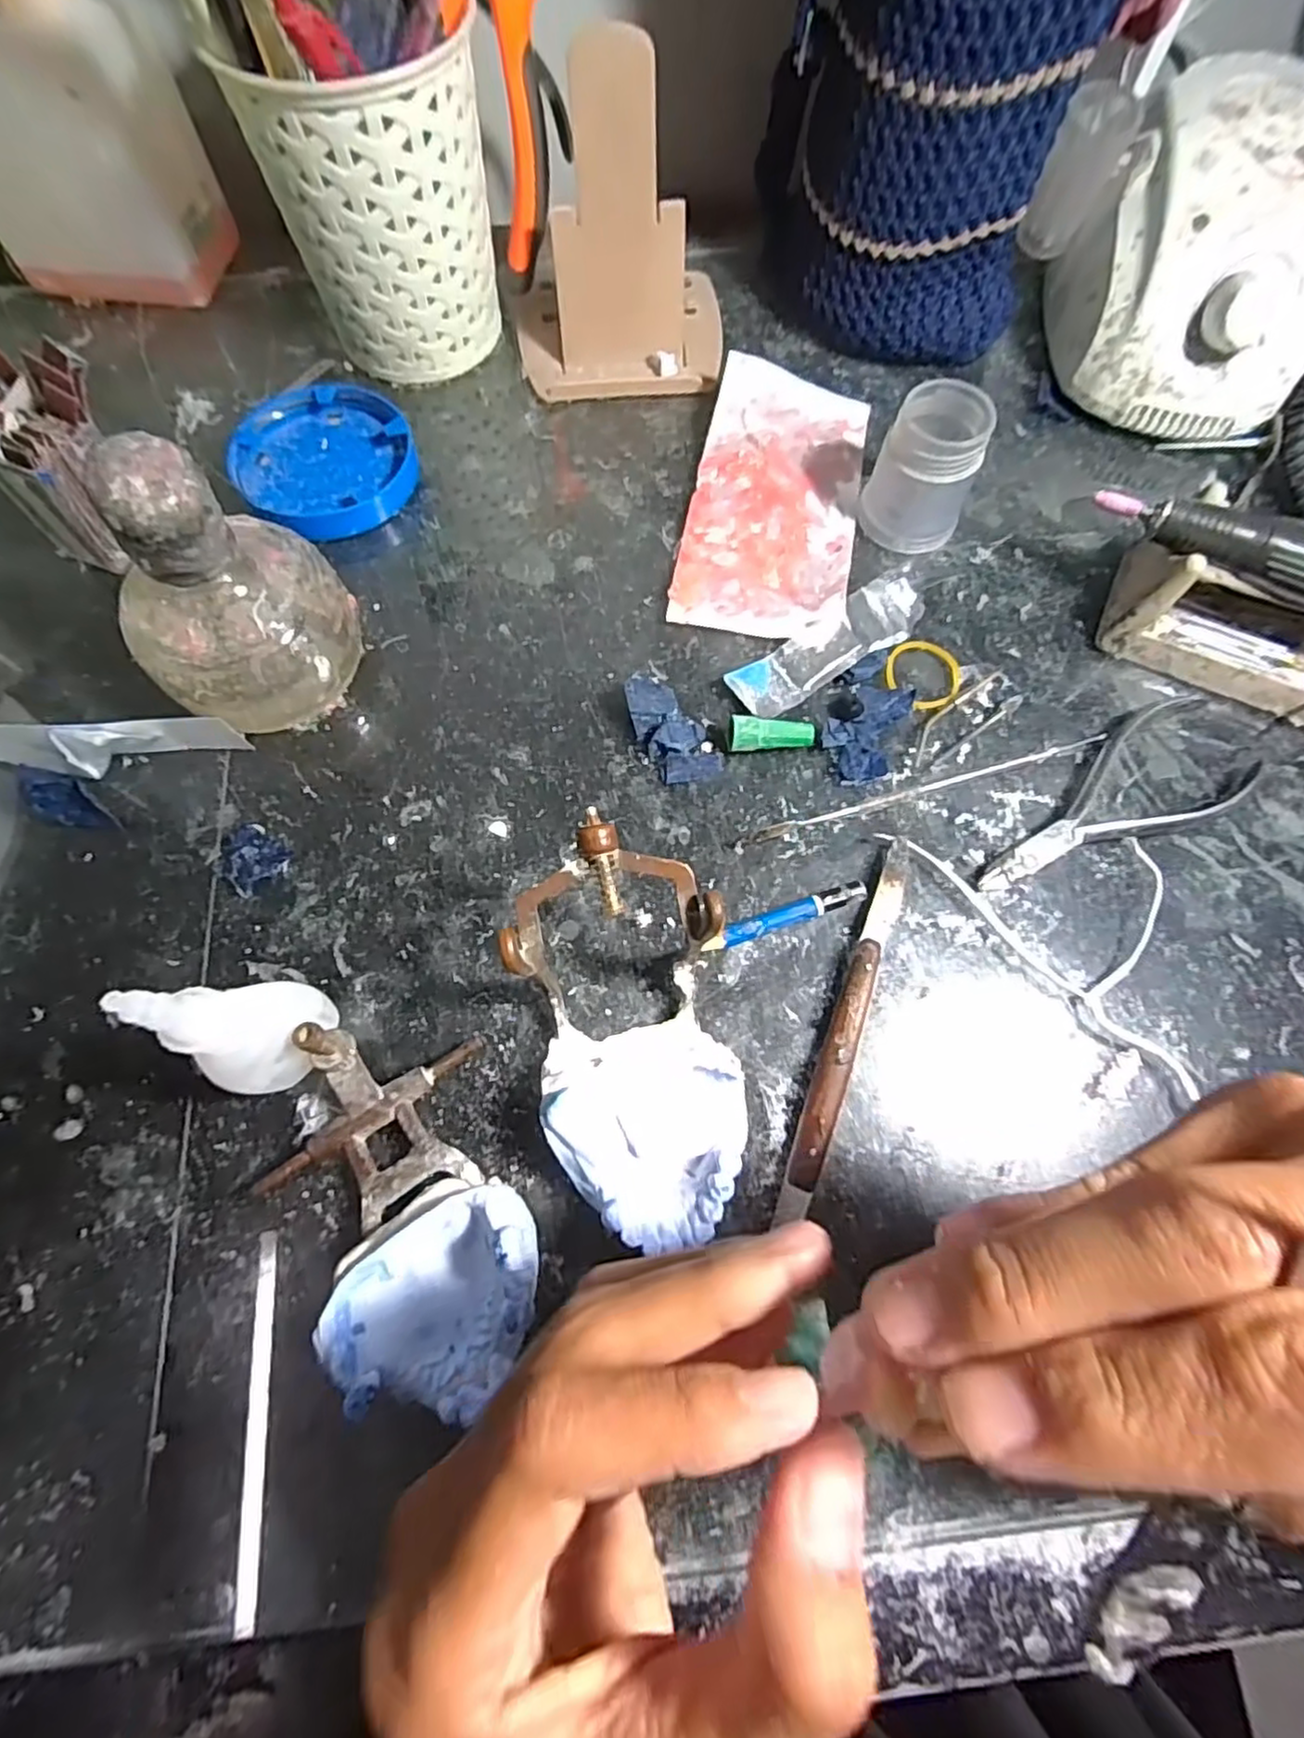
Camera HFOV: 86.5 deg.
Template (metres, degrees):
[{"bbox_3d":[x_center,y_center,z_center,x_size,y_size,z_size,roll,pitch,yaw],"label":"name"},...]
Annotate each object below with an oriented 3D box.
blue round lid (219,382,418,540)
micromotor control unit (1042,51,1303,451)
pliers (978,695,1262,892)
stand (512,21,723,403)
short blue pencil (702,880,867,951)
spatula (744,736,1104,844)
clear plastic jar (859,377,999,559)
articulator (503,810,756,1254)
[{"bbox_3d":[-0.151,-0.187,0.318,0.081,0.016,0.080,0,71,0],"label":"blue round lid"},{"bbox_3d":[0.251,-0.281,0.320,0.104,0.084,0.137,8,71,3],"label":"micromotor control unit"},{"bbox_3d":[0.174,-0.031,0.268,0.124,0.010,0.045,-20,72,-7],"label":"pliers"},{"bbox_3d":[-0.015,-0.285,0.310,0.103,0.099,0.077,-7,71,-2],"label":"stand"},{"bbox_3d":[0.048,0.018,0.250,0.061,0.008,0.008,-18,72,-6],"label":"short blue pencil"},{"bbox_3d":[0.107,-0.032,0.269,0.153,0.007,0.006,-16,71,-6],"label":"spatula"},{"bbox_3d":[0.116,-0.169,0.295,0.041,0.050,0.039,0,71,0],"label":"clear plastic jar"},{"bbox_3d":[-0.005,0.051,0.210,0.064,0.061,0.118,-10,71,-4],"label":"articulator"}]

